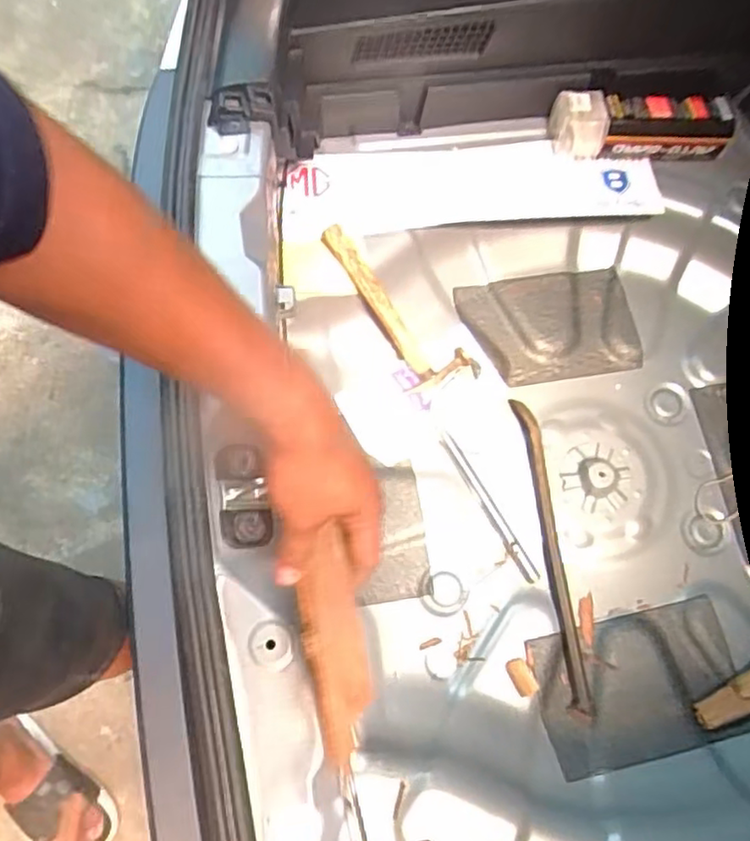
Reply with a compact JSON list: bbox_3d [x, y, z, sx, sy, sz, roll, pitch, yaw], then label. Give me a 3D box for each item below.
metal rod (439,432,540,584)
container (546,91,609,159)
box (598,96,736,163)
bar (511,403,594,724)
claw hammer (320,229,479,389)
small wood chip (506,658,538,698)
[{"bbox_3d":[0.140,0.106,0.806,0.019,0.010,0.207,-28,73,-10],"label":"metal rod"},{"bbox_3d":[0.256,-0.372,0.822,0.073,0.064,0.066,-2,71,-1],"label":"container"},{"bbox_3d":[0.367,-0.367,0.823,0.158,0.057,0.060,1,71,0],"label":"box"},{"bbox_3d":[0.209,0.151,0.773,0.026,0.024,0.365,-6,71,-3],"label":"bar"},{"bbox_3d":[0.022,-0.130,0.810,0.085,0.034,0.251,-46,107,-14],"label":"claw hammer"},{"bbox_3d":[0.165,0.289,0.732,0.023,0.004,0.041,-29,74,-10],"label":"small wood chip"}]

